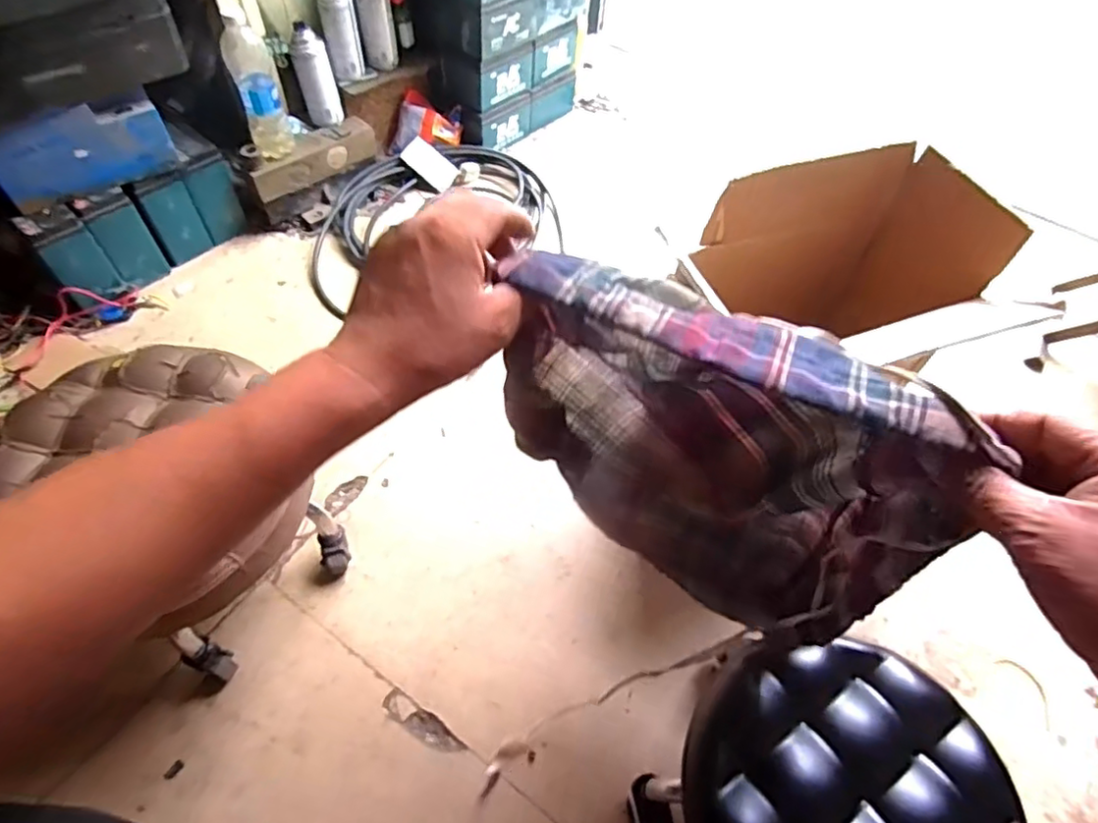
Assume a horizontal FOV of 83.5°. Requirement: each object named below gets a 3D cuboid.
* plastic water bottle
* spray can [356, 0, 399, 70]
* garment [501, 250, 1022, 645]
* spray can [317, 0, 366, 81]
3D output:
[{"bbox_3d":[-0.479,-0.527,1.018,0.068,0.208,0.062,-17,58,-15],"label":"plastic water bottle"},{"bbox_3d":[-0.320,-0.725,1.140,0.062,0.149,0.064,-8,56,-10],"label":"spray can"},{"bbox_3d":[0.123,0.030,0.501,0.299,0.348,0.135,25,57,12],"label":"garment"},{"bbox_3d":[-0.366,-0.675,1.090,0.059,0.147,0.055,-13,57,-13],"label":"spray can"}]

